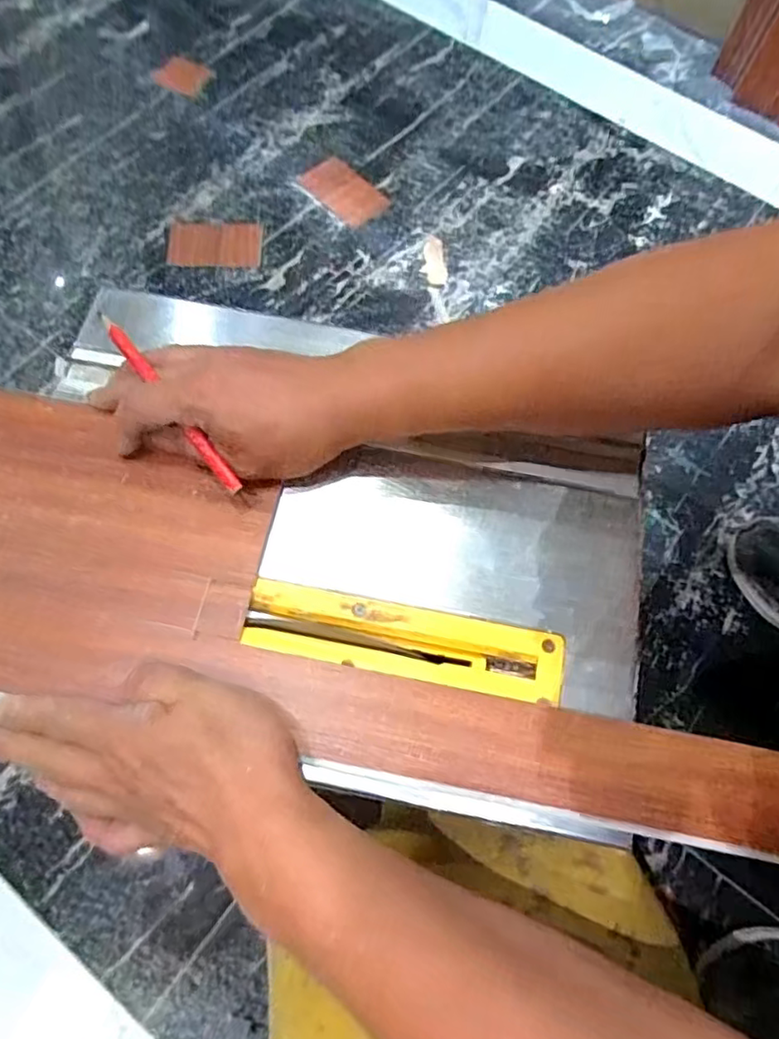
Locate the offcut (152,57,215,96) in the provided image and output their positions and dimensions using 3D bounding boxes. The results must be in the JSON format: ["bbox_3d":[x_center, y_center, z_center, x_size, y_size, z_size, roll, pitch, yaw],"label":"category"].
[{"bbox_3d":[-0.318,-0.682,0.958,0.086,0.007,0.066,31,71,11],"label":"offcut"}]

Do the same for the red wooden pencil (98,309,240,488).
[{"bbox_3d":[-0.132,-0.071,0.372,0.009,0.008,0.138,-37,80,-14],"label":"red wooden pencil"}]

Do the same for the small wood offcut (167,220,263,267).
[{"bbox_3d":[-0.233,-0.370,0.832,0.126,0.011,0.079,3,68,0],"label":"small wood offcut"}]

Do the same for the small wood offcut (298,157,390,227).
[{"bbox_3d":[-0.065,-0.462,0.876,0.070,0.011,0.126,-41,75,-16],"label":"small wood offcut"}]

